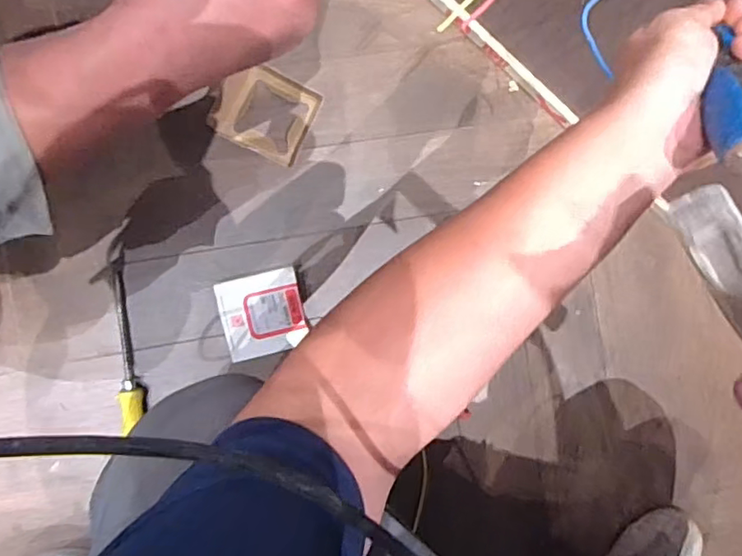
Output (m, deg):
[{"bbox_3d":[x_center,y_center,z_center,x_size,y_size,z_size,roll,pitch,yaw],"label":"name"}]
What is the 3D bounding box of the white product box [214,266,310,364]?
[{"bbox_3d":[-0.133,0.044,0.709,0.100,0.042,0.098,-13,91,-8],"label":"white product box"}]

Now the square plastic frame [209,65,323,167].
[{"bbox_3d":[-0.130,-0.207,0.708,0.113,0.020,0.102,25,86,-7],"label":"square plastic frame"}]

